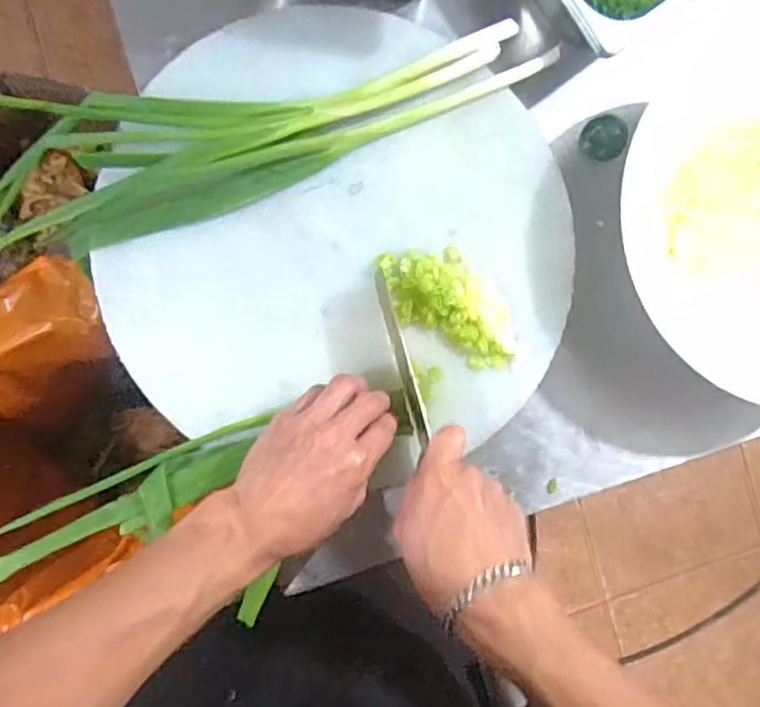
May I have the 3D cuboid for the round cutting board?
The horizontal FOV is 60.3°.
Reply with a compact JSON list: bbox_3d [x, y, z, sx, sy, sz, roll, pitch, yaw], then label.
[{"bbox_3d":[-0.020,-0.102,0.509,0.346,0.020,0.316,0,90,-8],"label":"round cutting board"}]

